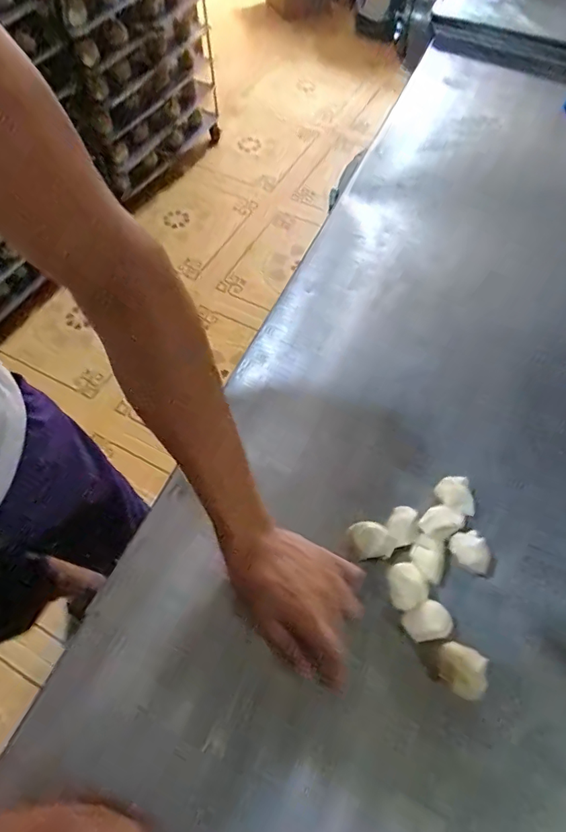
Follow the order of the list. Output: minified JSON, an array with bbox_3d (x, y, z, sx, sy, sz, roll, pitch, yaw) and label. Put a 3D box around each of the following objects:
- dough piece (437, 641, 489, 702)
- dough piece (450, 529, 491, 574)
[{"bbox_3d":[0.159,0.228,0.424,0.041,0.025,0.040,1,61,-1],"label":"dough piece"},{"bbox_3d":[0.190,0.137,0.475,0.033,0.032,0.042,-33,67,-18],"label":"dough piece"}]

